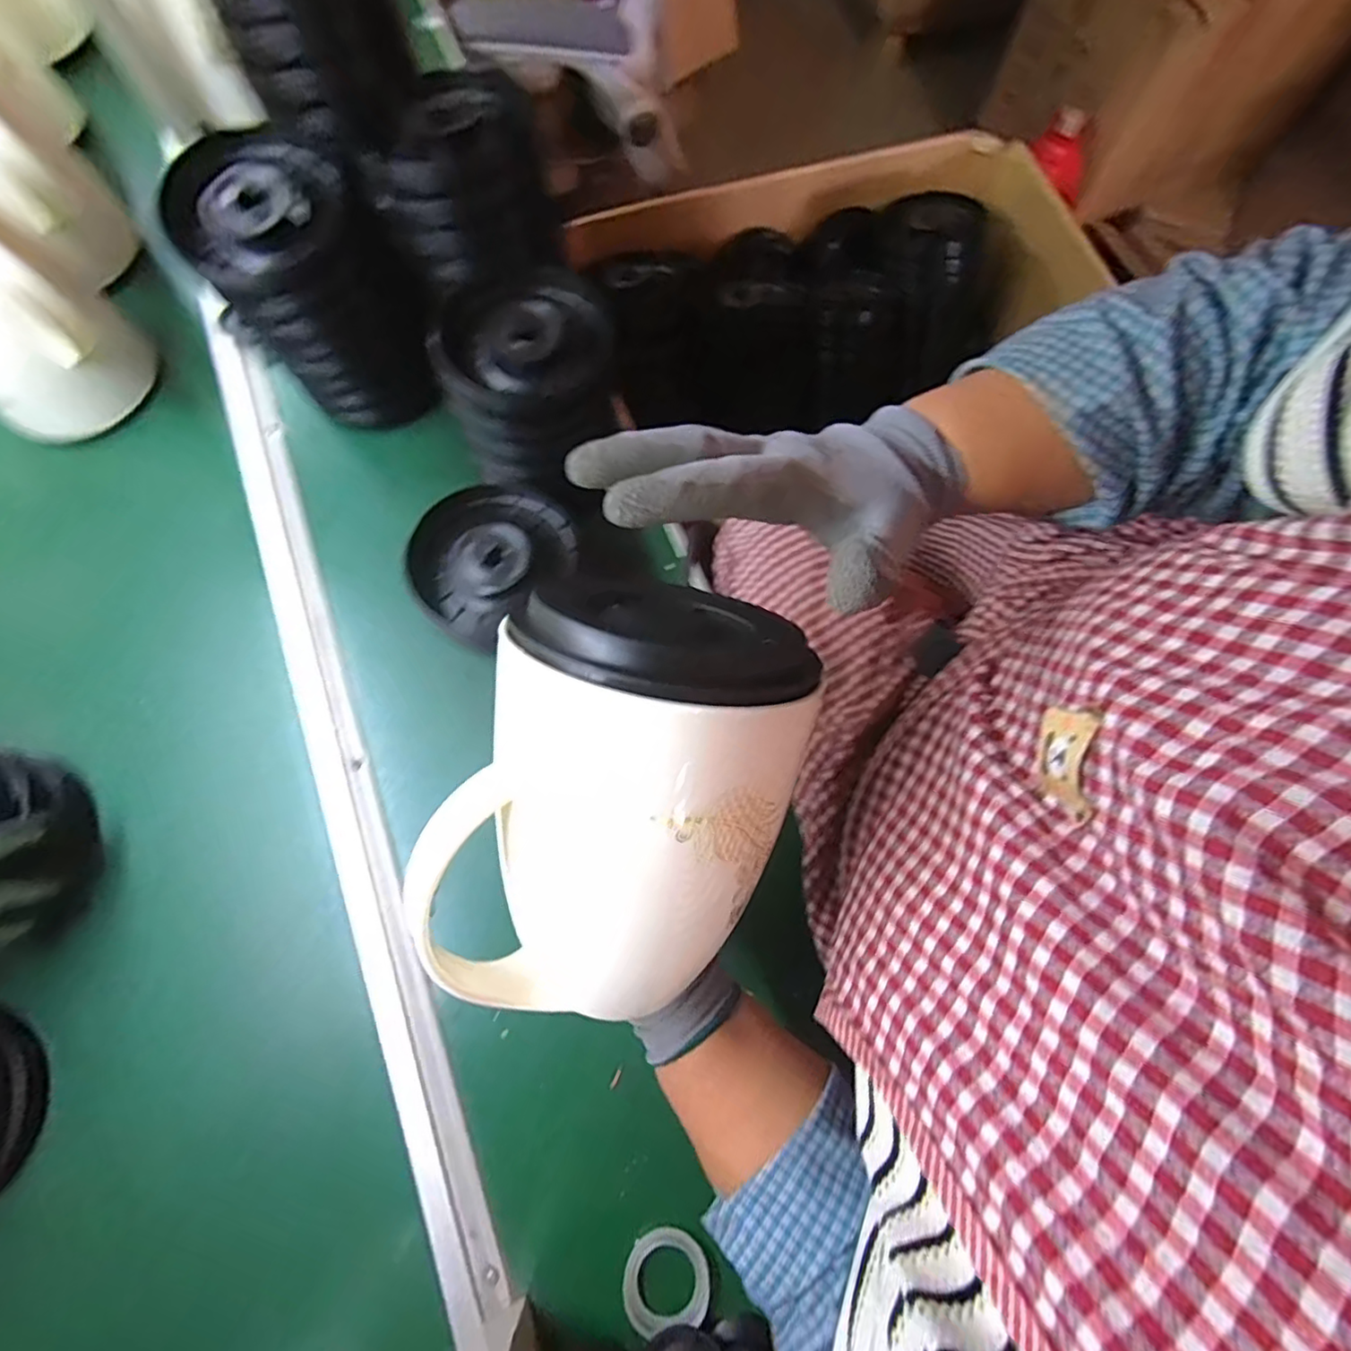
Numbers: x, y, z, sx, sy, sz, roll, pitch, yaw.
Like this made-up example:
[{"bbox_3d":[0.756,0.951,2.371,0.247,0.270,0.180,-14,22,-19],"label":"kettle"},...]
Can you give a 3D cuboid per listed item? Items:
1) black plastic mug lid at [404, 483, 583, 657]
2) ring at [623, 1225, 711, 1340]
[{"bbox_3d":[-0.153,-0.102,0.503,0.137,0.031,0.124,-36,77,-11],"label":"black plastic mug lid"},{"bbox_3d":[-0.006,0.400,0.401,0.057,0.006,0.050,-10,57,-6],"label":"ring"}]

